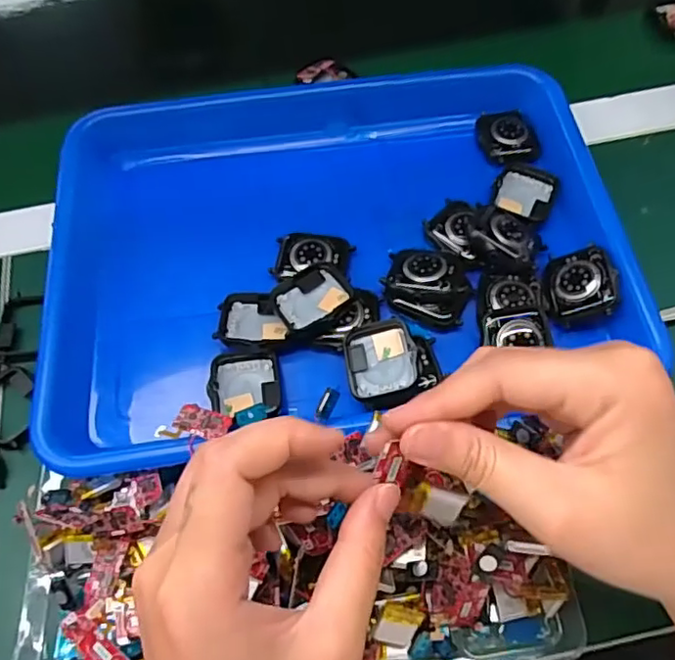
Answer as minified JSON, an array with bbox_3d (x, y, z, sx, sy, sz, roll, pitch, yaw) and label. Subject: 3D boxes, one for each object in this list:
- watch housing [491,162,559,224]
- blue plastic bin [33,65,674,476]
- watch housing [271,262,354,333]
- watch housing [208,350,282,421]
[{"bbox_3d":[0.117,-0.085,0.376,0.038,0.008,0.043,22,66,14],"label":"watch housing"},{"bbox_3d":[-0.002,-0.053,0.369,0.322,0.052,0.257,-7,62,0],"label":"blue plastic bin"},{"bbox_3d":[-0.014,-0.017,0.336,0.040,0.011,0.035,-30,64,-12],"label":"watch housing"},{"bbox_3d":[-0.049,0.030,0.320,0.037,0.016,0.042,-8,62,0],"label":"watch housing"}]

